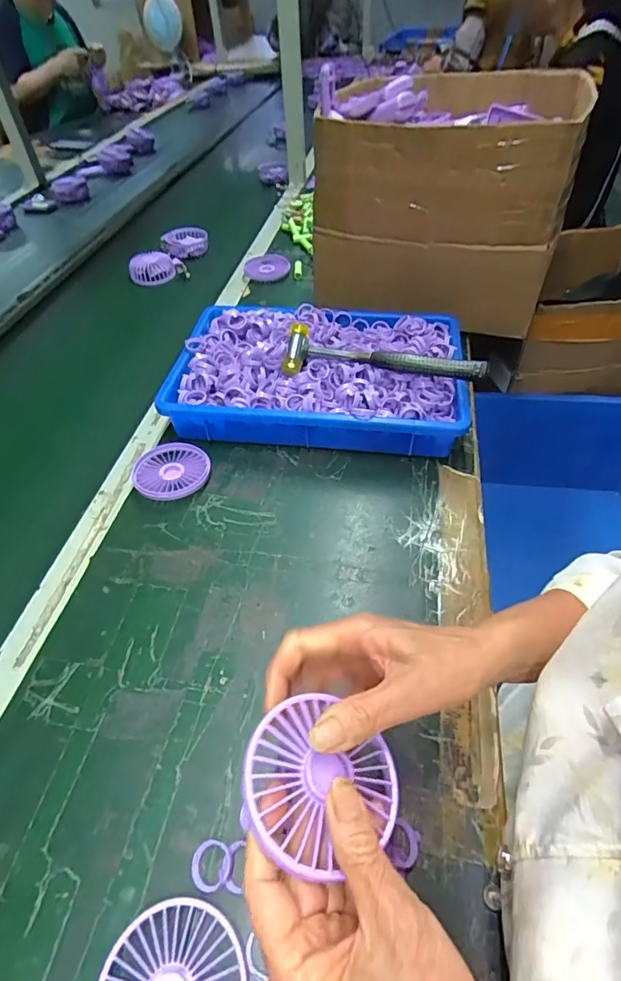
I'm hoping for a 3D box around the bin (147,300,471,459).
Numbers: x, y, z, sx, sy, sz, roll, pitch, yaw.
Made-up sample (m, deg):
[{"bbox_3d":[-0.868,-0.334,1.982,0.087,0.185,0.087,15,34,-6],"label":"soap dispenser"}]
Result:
[{"bbox_3d":[0.009,-0.155,0.634,0.364,0.083,0.230,5,48,7],"label":"bin"}]

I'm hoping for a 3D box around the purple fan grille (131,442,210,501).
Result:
[{"bbox_3d":[-0.163,-0.022,0.563,0.086,0.021,0.086,-1,48,1],"label":"purple fan grille"}]

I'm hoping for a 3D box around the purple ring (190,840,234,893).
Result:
[{"bbox_3d":[-0.067,0.253,0.323,0.027,0.008,0.027,-1,48,1],"label":"purple ring"}]

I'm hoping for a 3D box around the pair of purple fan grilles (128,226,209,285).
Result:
[{"bbox_3d":[-0.290,-0.489,1.007,0.117,0.060,0.196,2,49,6],"label":"pair of purple fan grilles"}]

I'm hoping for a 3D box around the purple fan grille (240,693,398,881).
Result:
[{"bbox_3d":[0.006,0.156,0.259,0.083,0.011,0.081,14,46,-15],"label":"purple fan grille"}]

